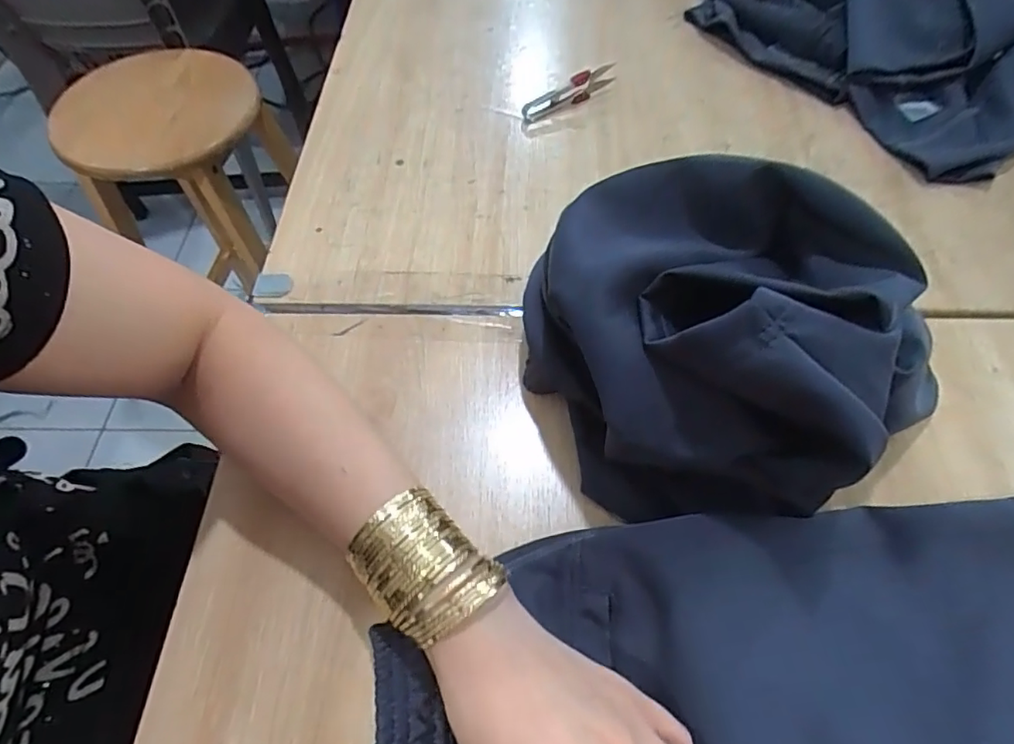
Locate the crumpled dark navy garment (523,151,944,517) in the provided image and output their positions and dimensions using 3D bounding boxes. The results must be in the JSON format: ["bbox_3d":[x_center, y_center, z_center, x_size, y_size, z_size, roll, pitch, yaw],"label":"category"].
[{"bbox_3d":[0.106,-0.023,0.317,0.167,0.127,0.217,-26,62,-14],"label":"crumpled dark navy garment"}]

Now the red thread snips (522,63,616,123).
[{"bbox_3d":[0.060,-0.268,0.528,0.099,0.029,0.014,-26,62,-14],"label":"red thread snips"}]

